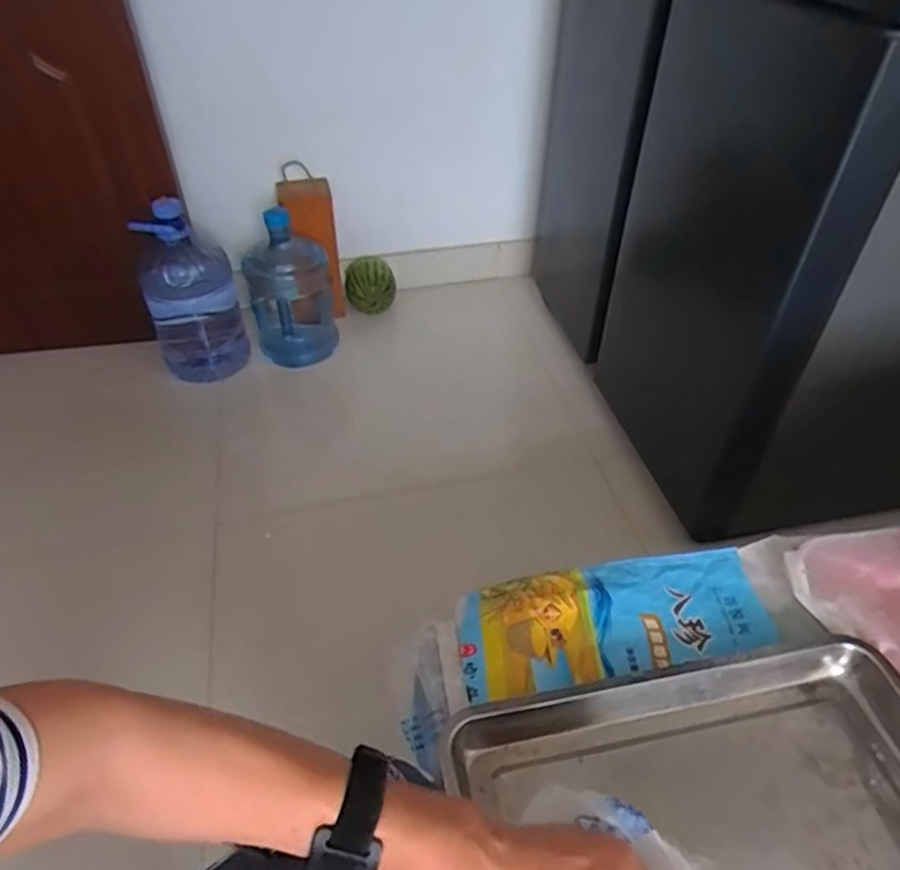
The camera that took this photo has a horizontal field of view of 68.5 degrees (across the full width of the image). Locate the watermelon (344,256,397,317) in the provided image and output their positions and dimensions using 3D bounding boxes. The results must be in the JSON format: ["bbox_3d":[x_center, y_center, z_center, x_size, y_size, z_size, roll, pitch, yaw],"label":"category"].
[{"bbox_3d":[-0.220,-0.414,1.846,0.134,0.128,0.120,-4,43,-3],"label":"watermelon"}]

